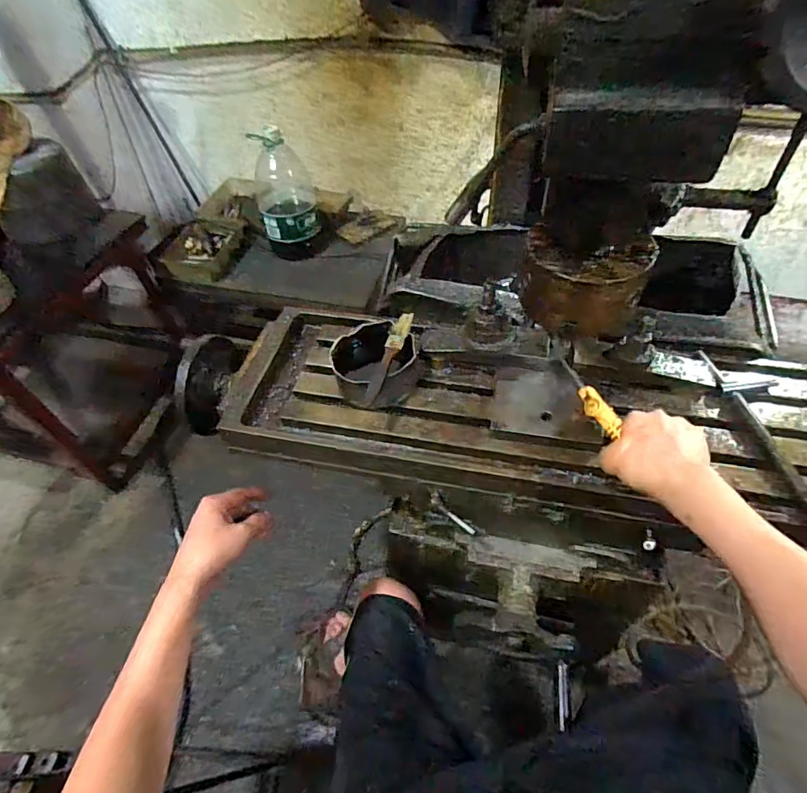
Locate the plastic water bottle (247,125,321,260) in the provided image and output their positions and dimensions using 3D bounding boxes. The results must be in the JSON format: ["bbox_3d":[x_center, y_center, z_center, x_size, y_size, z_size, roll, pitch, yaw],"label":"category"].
[{"bbox_3d":[-0.350,-0.604,1.421,0.161,0.321,0.186,-12,52,-6],"label":"plastic water bottle"}]

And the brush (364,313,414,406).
[{"bbox_3d":[-0.019,-0.049,0.593,0.021,0.026,0.133,14,54,14],"label":"brush"}]

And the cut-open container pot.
[{"bbox_3d":[-0.036,-0.040,0.622,0.104,0.067,0.097,-32,57,-21],"label":"cut-open container pot"}]

